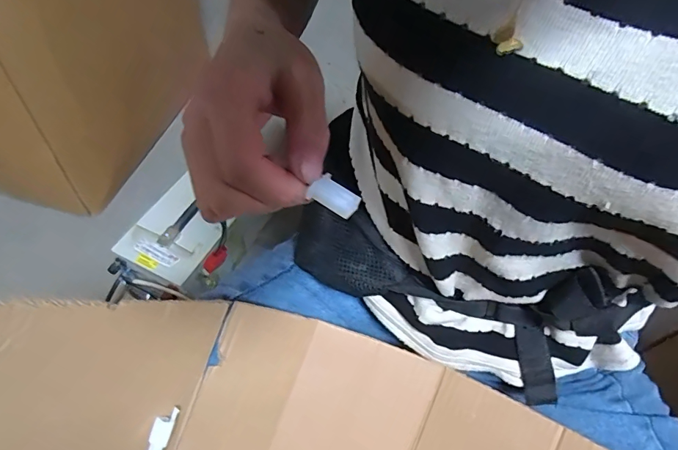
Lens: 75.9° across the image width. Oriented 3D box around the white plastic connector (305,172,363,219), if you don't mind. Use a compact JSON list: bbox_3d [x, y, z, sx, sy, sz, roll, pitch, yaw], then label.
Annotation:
[{"bbox_3d":[-0.002,-0.013,0.183,0.021,0.006,0.014,38,59,21],"label":"white plastic connector"}]

